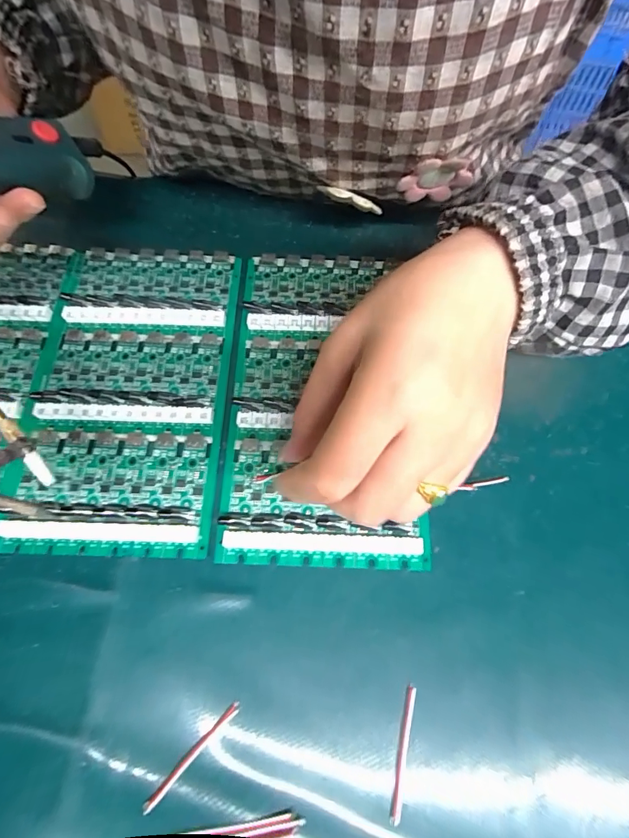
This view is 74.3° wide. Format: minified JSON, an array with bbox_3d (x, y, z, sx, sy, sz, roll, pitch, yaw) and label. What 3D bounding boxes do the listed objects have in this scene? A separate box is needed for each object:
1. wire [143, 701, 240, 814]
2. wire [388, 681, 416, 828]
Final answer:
[{"bbox_3d":[-0.051,0.142,0.176,0.004,0.004,0.050,43,75,15],"label":"wire"},{"bbox_3d":[0.038,0.142,0.176,0.004,0.004,0.049,12,69,5],"label":"wire"}]

